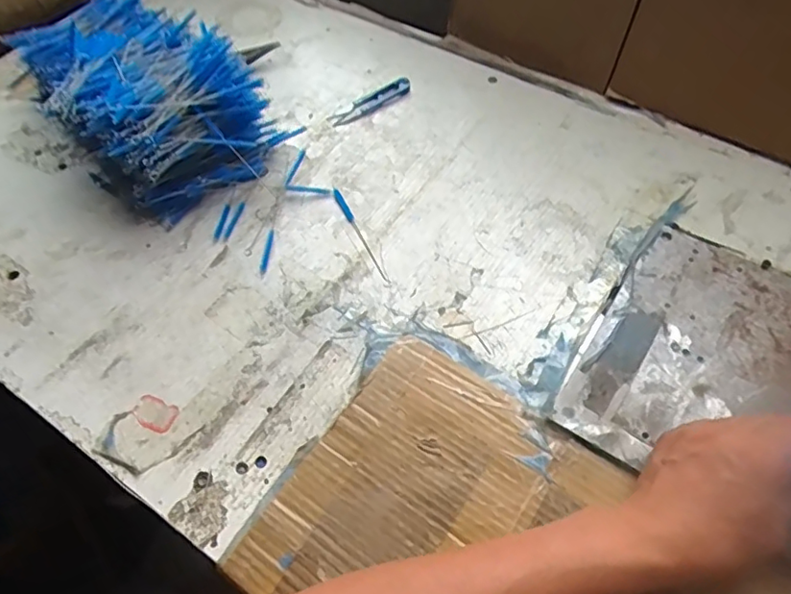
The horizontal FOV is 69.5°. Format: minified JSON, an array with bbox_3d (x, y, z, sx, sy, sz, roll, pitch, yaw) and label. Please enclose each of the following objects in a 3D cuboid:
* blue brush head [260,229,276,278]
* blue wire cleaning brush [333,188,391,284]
[{"bbox_3d":[-0.118,-0.041,0.524,0.007,0.004,0.052,2,56,4],"label":"blue brush head"},{"bbox_3d":[-0.034,-0.060,0.542,0.008,0.004,0.124,-22,58,-12],"label":"blue wire cleaning brush"}]

